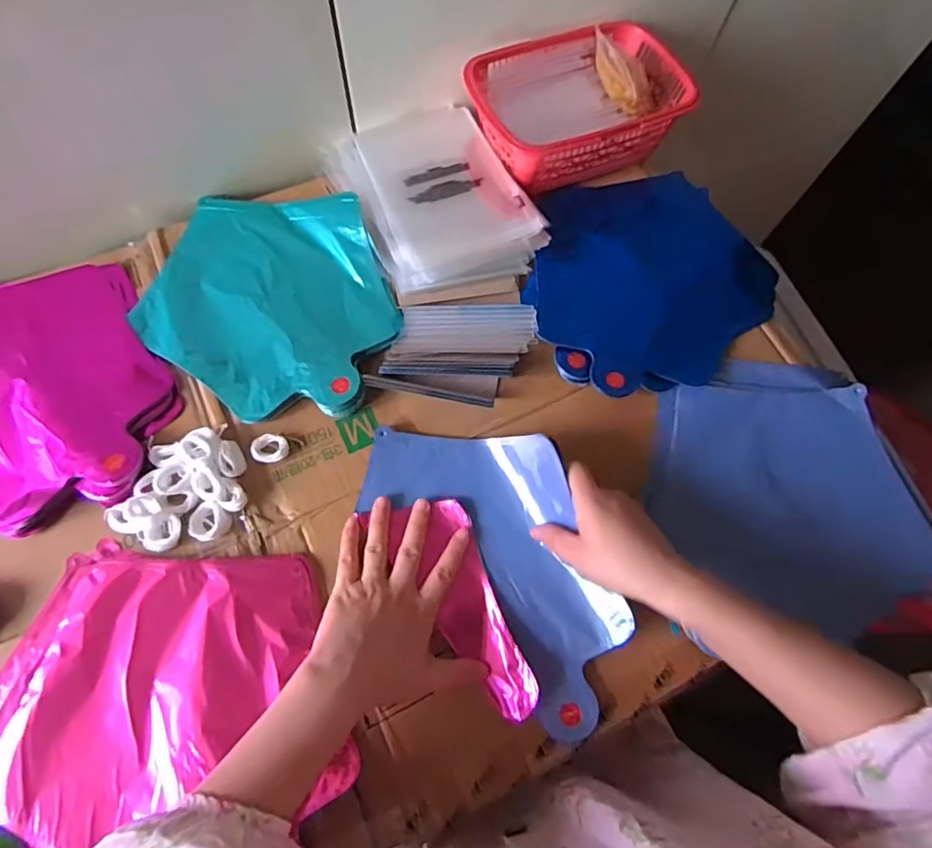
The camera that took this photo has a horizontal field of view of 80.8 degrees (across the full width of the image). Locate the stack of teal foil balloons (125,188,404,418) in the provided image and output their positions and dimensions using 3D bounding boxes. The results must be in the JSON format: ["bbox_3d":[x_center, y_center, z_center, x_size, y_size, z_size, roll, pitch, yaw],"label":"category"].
[{"bbox_3d":[-0.176,-0.118,0.502,0.228,0.027,0.217,19,70,5],"label":"stack of teal foil balloons"}]

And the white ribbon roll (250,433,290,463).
[{"bbox_3d":[-0.162,0.020,0.454,0.028,0.011,0.022,-14,71,-7],"label":"white ribbon roll"}]

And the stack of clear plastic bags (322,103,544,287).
[{"bbox_3d":[-0.033,-0.230,0.544,0.157,0.026,0.212,-23,72,-10],"label":"stack of clear plastic bags"}]

